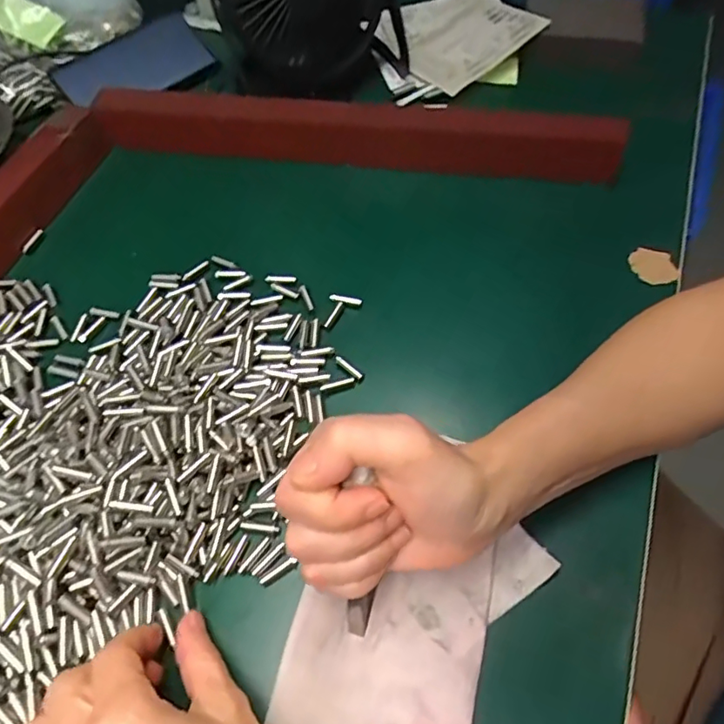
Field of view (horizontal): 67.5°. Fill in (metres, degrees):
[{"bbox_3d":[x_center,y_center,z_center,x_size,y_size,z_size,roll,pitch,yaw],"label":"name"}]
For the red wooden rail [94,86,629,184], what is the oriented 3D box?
[{"bbox_3d":[-0.011,-0.179,0.415,0.400,0.055,0.028,10,60,7],"label":"red wooden rail"}]

